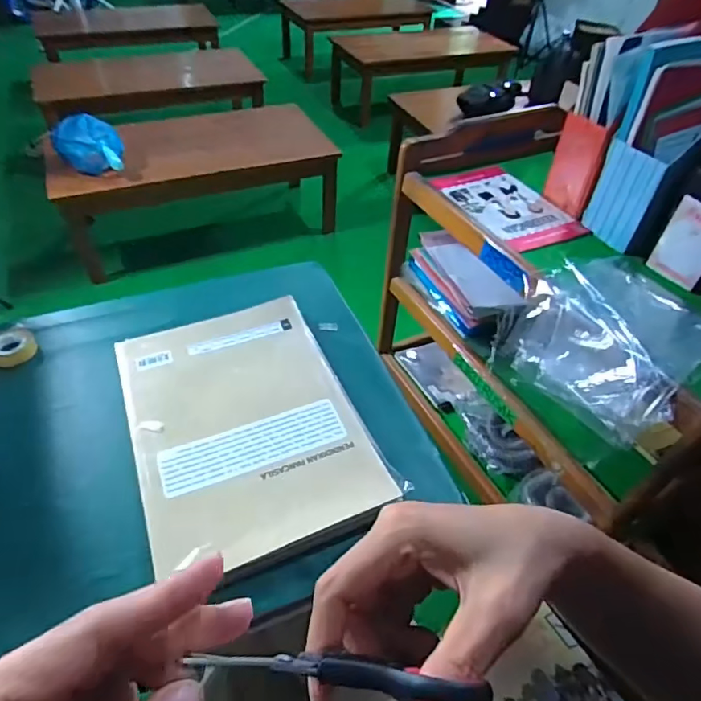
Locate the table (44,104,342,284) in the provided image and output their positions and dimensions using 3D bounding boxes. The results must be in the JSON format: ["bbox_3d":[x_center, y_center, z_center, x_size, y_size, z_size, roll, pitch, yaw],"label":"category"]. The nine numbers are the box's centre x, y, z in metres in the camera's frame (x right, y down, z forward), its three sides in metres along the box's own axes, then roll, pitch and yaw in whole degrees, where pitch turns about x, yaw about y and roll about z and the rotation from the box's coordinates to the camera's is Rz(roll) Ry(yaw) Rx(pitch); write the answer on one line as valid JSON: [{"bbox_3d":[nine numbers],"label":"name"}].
[{"bbox_3d":[-0.524,-0.575,1.749,0.895,0.380,0.326,-19,50,-21],"label":"table"}]

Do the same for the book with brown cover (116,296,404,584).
[{"bbox_3d":[-0.105,0.070,0.498,0.208,0.024,0.291,-16,49,-18],"label":"book with brown cover"}]

